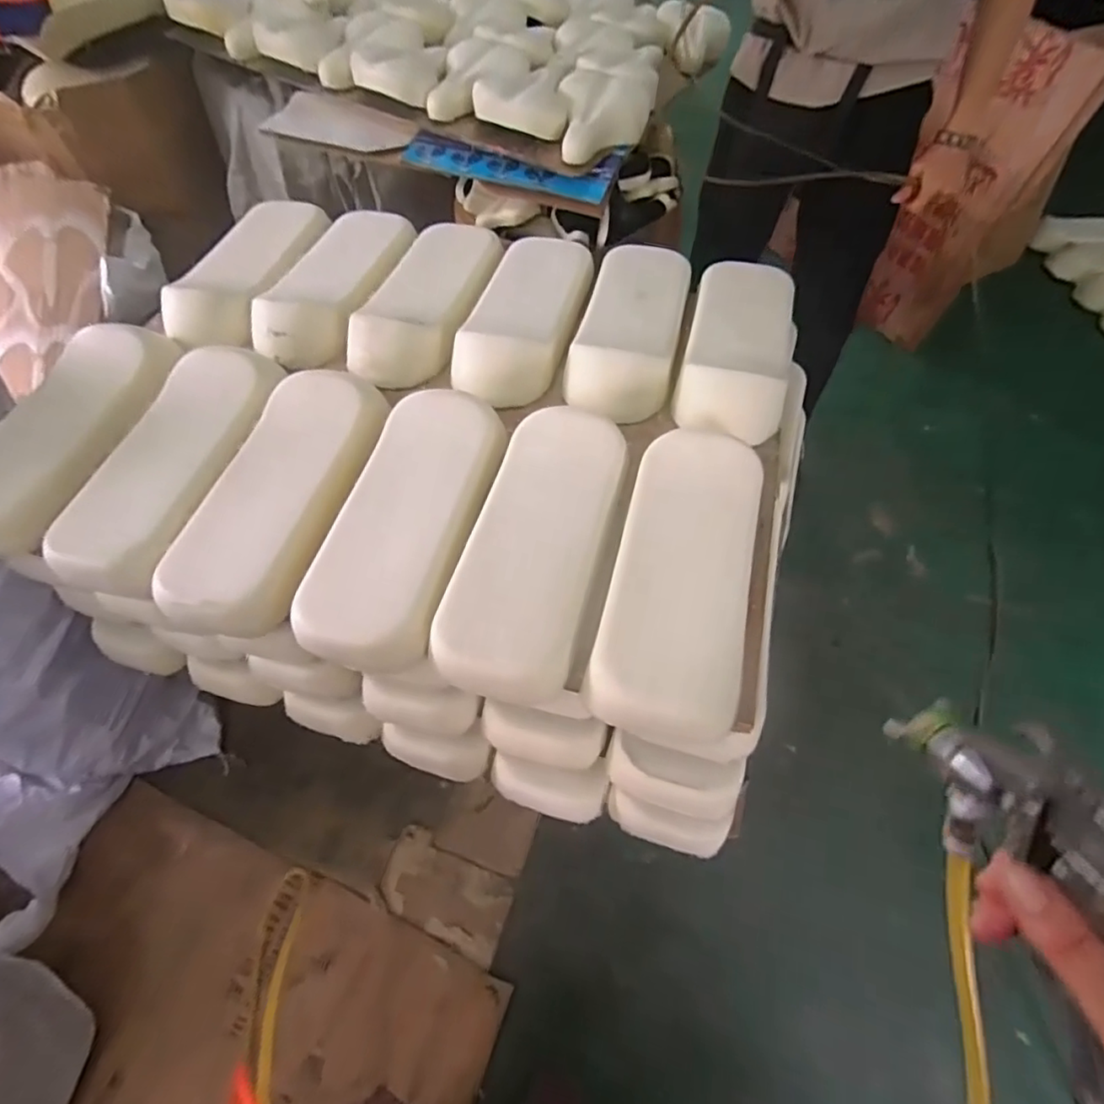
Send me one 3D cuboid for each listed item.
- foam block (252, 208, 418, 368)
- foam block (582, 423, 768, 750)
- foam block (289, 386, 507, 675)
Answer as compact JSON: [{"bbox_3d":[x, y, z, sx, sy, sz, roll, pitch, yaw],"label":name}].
[{"bbox_3d":[-0.364,-0.472,1.015,0.151,0.081,0.380,18,59,12],"label":"foam block"},{"bbox_3d":[0.151,0.020,0.696,0.164,0.075,0.386,13,58,9],"label":"foam block"},{"bbox_3d":[-0.183,-0.045,0.744,0.167,0.067,0.386,11,58,7],"label":"foam block"}]

